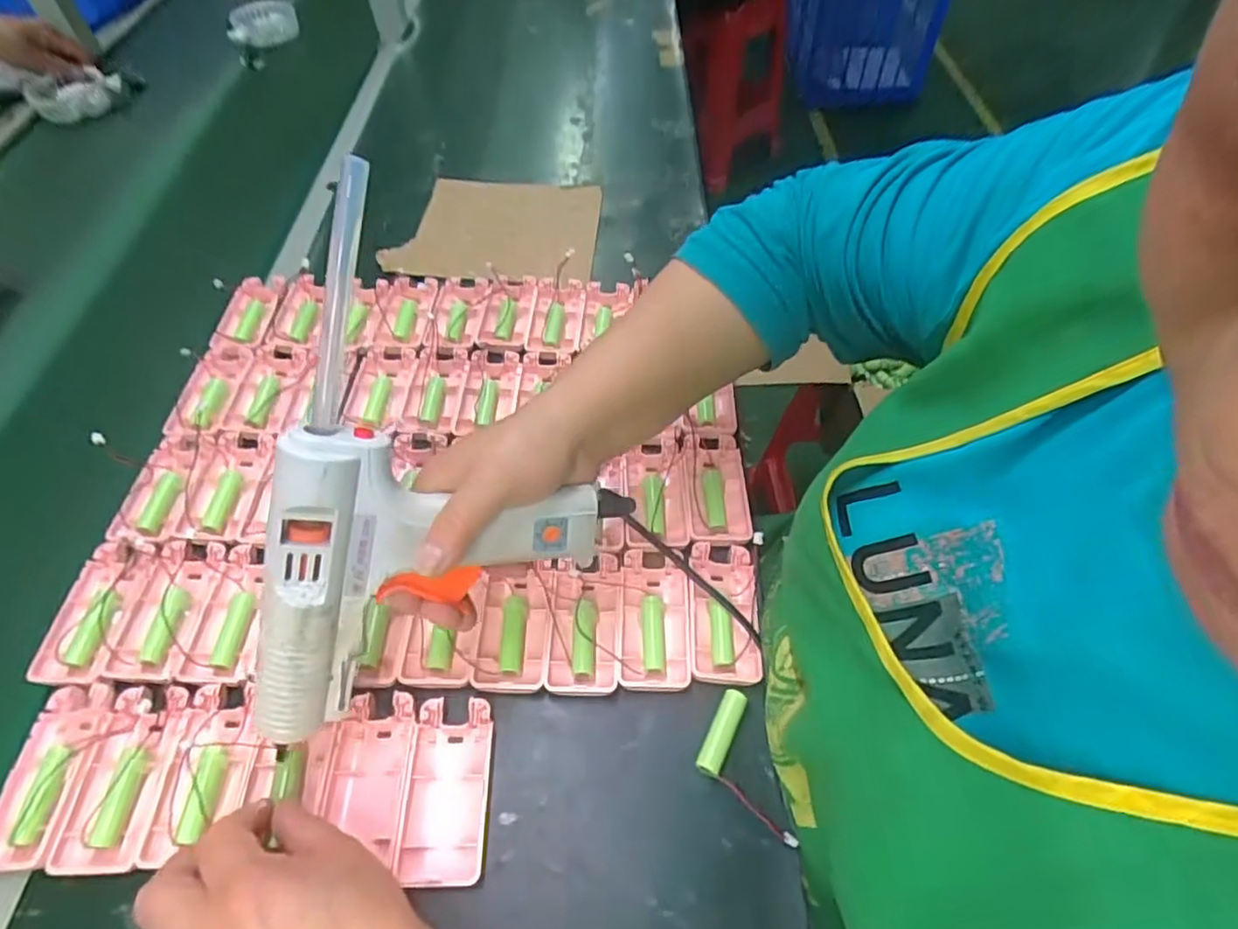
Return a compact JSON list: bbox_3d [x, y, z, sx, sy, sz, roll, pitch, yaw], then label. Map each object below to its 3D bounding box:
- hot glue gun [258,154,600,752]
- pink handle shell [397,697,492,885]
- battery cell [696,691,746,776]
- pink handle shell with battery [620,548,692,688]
[{"bbox_3d":[-0.090,0.009,0.348,0.161,0.276,0.060,7,13,-23],"label":"hot glue gun"},{"bbox_3d":[-0.095,0.181,0.367,0.043,0.011,0.092,0,53,-4],"label":"pink handle shell"},{"bbox_3d":[0.061,0.160,0.390,0.015,0.014,0.050,24,55,14],"label":"battery cell"},{"bbox_3d":[0.023,0.099,0.430,0.043,0.019,0.096,3,53,-2],"label":"pink handle shell with battery"}]

